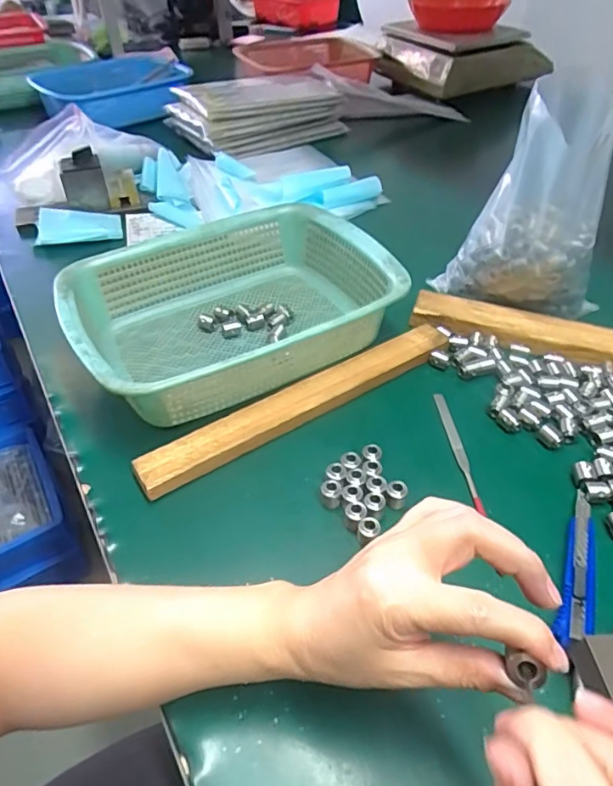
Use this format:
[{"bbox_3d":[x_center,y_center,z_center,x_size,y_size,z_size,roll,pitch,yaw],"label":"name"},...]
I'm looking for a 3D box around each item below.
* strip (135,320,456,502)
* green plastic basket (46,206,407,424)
[{"bbox_3d":[0.001,0.005,0.465,0.305,0.019,0.033,-27,49,-22],"label":"strip"},{"bbox_3d":[-0.069,-0.081,0.515,0.288,0.078,0.217,-22,48,-18],"label":"green plastic basket"}]

